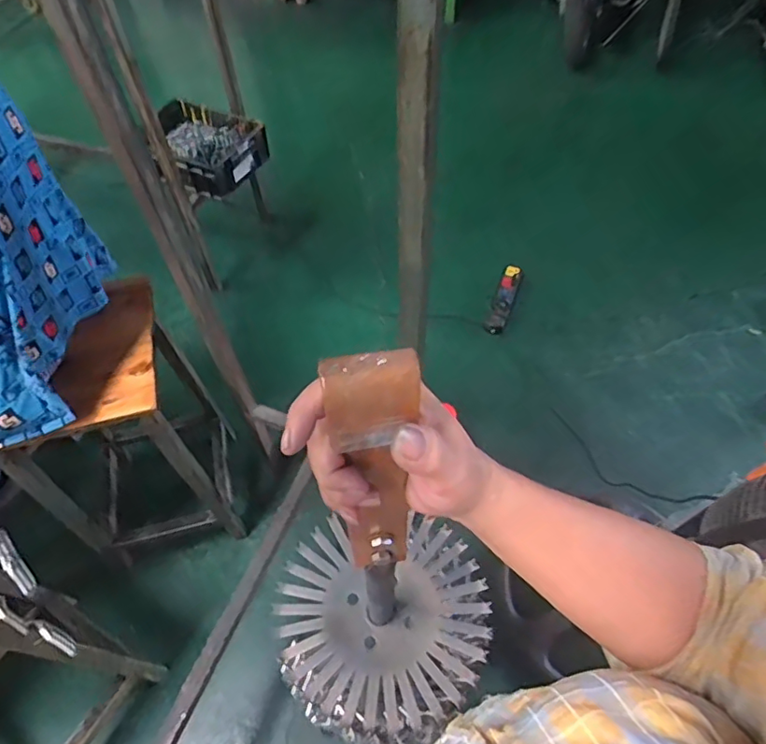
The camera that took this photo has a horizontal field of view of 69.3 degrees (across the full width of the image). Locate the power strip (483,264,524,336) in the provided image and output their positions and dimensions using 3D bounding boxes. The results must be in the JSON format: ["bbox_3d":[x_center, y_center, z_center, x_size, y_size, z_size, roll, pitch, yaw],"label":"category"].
[{"bbox_3d":[0.399,-0.243,1.803,0.070,0.053,0.280,19,57,14],"label":"power strip"}]

